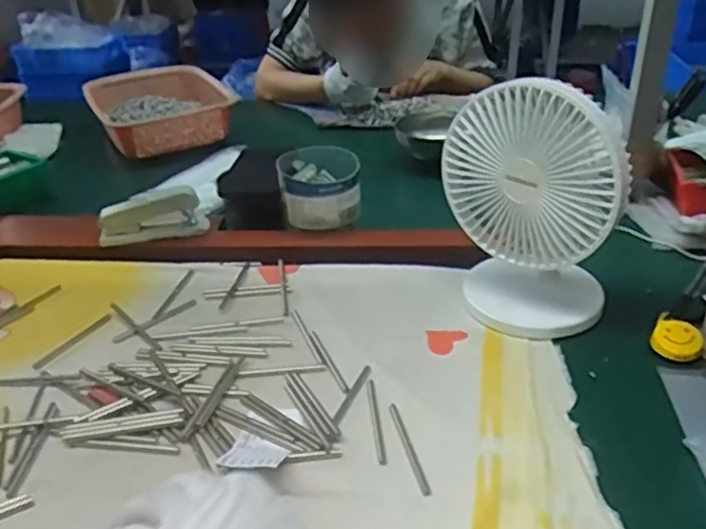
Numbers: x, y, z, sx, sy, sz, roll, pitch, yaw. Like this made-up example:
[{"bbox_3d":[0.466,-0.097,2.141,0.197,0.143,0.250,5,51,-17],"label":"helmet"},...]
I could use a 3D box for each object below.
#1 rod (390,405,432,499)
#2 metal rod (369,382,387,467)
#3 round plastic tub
[{"bbox_3d":[0.043,0.141,0.516,0.007,0.004,0.093,-8,31,-10],"label":"rod"},{"bbox_3d":[0.019,0.126,0.545,0.007,0.005,0.094,-4,31,-3],"label":"metal rod"},{"bbox_3d":[-0.040,-0.092,0.827,0.097,0.082,0.109,-6,31,-6],"label":"round plastic tub"}]

